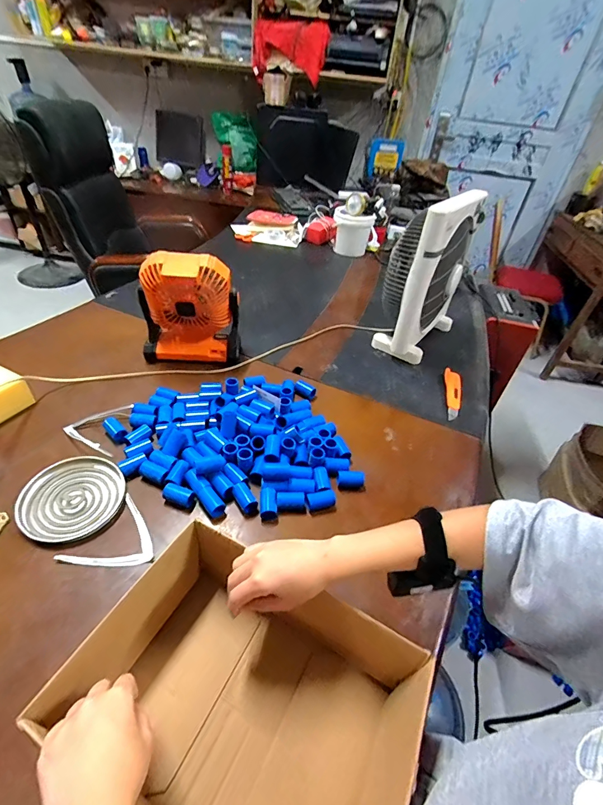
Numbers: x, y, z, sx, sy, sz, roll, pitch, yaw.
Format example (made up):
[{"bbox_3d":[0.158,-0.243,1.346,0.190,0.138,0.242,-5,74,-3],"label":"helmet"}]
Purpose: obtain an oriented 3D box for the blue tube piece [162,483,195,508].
[{"bbox_3d":[-0.196,0.150,0.607,0.049,0.023,0.025,16,41,9],"label":"blue tube piece"}]

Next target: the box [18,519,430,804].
[{"bbox_3d":[-0.051,0.293,0.371,0.313,0.125,0.204,22,42,17],"label":"box"}]

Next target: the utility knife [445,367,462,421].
[{"bbox_3d":[0.359,-0.025,0.892,0.037,0.023,0.161,15,40,8],"label":"utility knife"}]

